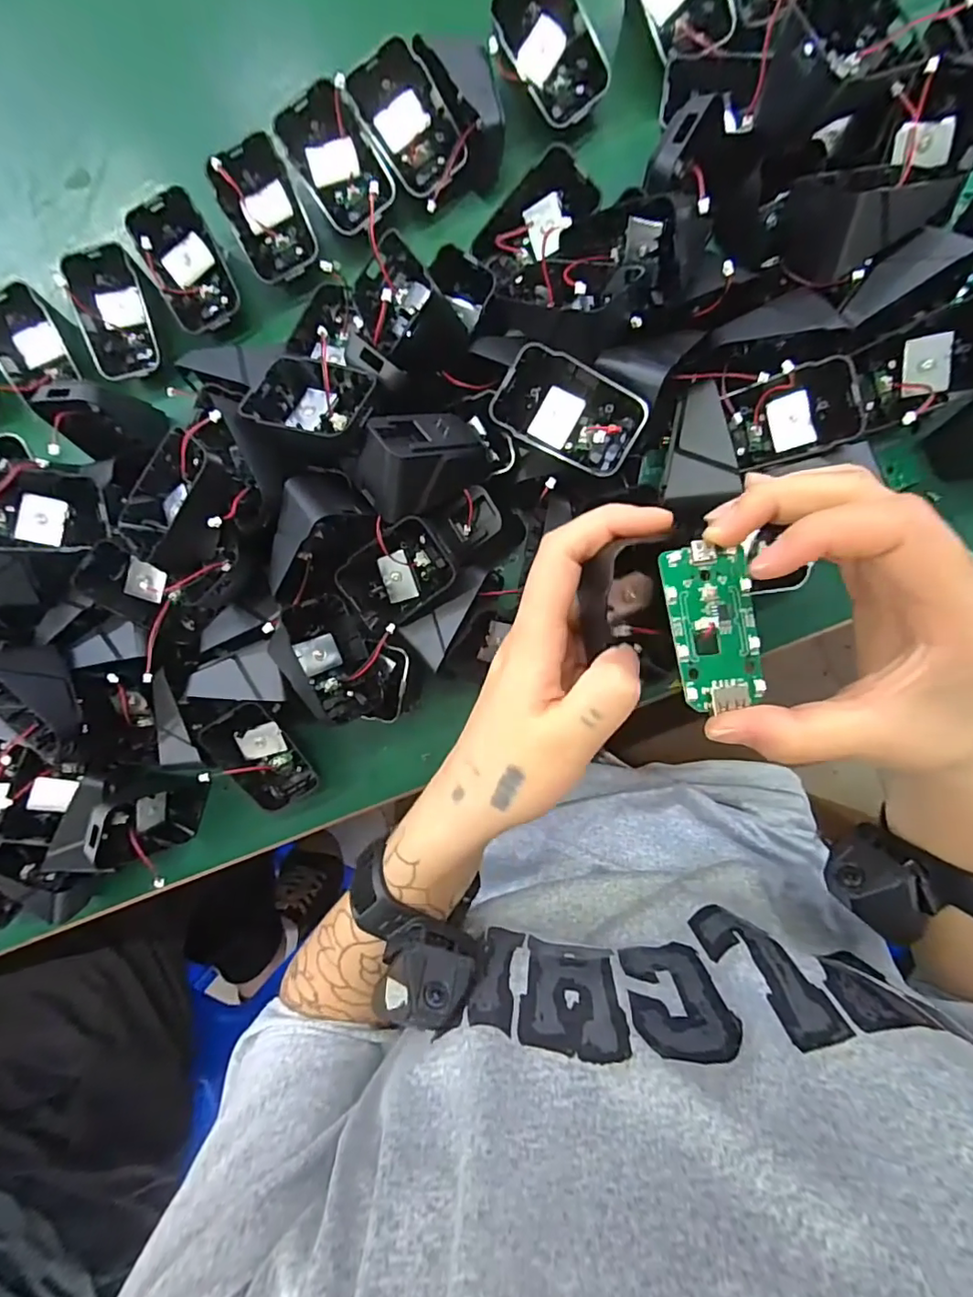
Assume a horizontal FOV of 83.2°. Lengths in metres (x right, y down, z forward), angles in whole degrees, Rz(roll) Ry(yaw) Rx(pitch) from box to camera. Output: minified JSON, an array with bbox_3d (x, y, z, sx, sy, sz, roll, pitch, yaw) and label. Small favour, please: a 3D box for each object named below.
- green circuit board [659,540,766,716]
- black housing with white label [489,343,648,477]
[{"bbox_3d":[0.083,-0.009,0.200,0.031,0.011,0.059,-8,90,7],"label":"green circuit board"},{"bbox_3d":[0.042,-0.118,0.274,0.070,0.020,0.044,25,94,6],"label":"black housing with white label"}]

